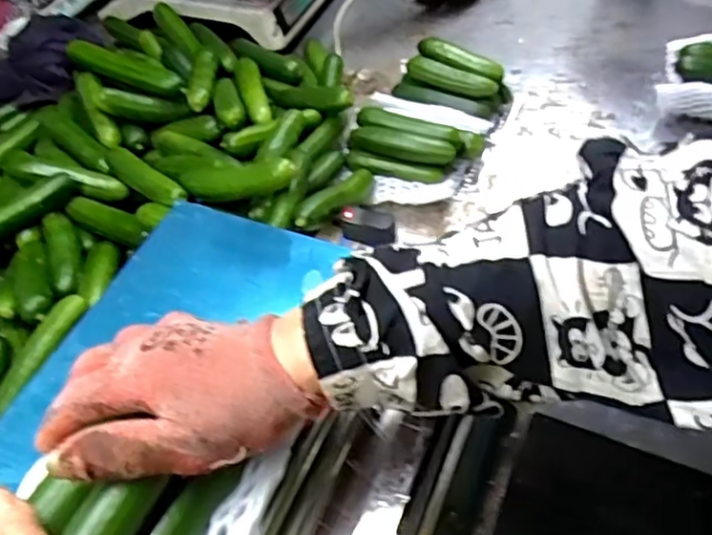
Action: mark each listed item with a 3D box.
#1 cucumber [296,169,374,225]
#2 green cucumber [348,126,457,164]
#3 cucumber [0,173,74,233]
[{"bbox_3d":[-0.020,-0.071,0.671,0.024,0.027,0.130,18,31,25],"label":"cucumber"},{"bbox_3d":[0.051,-0.134,0.719,0.117,0.030,0.024,7,44,15],"label":"green cucumber"},{"bbox_3d":[-0.345,-0.056,0.660,0.124,0.031,0.026,-30,46,-6],"label":"cucumber"}]

